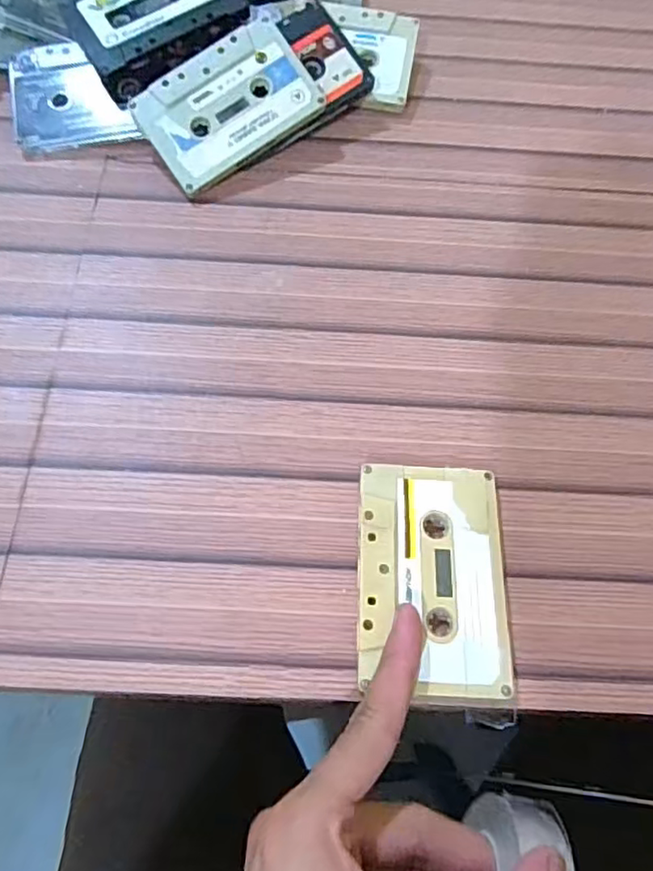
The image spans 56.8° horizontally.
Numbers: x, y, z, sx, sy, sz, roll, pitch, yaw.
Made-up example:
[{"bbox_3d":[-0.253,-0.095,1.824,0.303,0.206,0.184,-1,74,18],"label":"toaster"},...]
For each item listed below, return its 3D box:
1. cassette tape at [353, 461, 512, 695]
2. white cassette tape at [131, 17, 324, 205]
[{"bbox_3d":[0.047,0.062,0.268,0.064,0.009,0.099,3,66,-1],"label":"cassette tape"},{"bbox_3d":[-0.058,-0.196,0.359,0.101,0.006,0.065,-36,93,-5],"label":"white cassette tape"}]

